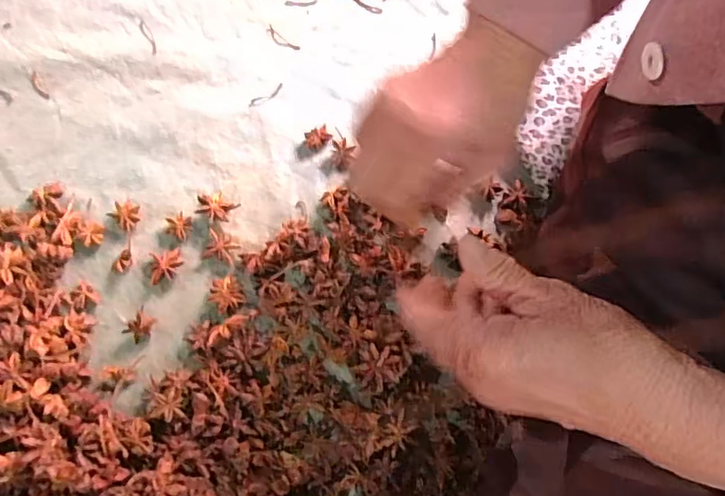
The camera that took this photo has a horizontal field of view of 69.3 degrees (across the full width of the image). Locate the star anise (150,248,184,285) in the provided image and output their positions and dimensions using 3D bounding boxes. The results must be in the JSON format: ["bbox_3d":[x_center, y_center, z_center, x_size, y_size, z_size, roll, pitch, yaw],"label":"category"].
[{"bbox_3d":[-0.151,0.014,0.400,0.025,0.009,0.023,-16,77,-4],"label":"star anise"}]

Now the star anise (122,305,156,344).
[{"bbox_3d":[-0.165,0.058,0.390,0.017,0.014,0.023,31,78,6],"label":"star anise"}]

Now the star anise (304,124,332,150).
[{"bbox_3d":[-0.036,-0.090,0.430,0.020,0.008,0.017,-31,79,-7],"label":"star anise"}]

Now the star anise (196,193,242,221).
[{"bbox_3d":[-0.115,-0.032,0.411,0.029,0.015,0.023,25,78,5],"label":"star anise"}]

